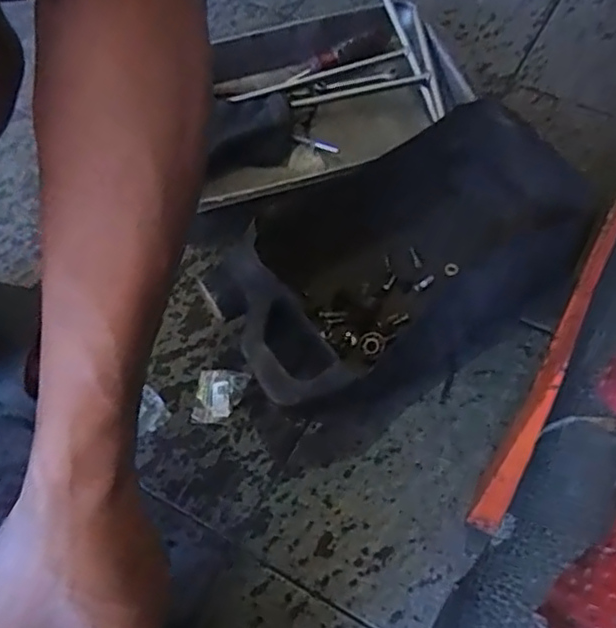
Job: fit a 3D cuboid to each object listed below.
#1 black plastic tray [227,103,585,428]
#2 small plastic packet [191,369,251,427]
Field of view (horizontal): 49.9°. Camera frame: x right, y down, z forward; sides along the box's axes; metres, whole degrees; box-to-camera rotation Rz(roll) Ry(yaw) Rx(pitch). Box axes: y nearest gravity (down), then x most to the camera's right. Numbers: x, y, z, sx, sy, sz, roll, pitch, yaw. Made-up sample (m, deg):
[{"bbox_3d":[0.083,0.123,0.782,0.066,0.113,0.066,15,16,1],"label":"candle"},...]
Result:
[{"bbox_3d":[0.073,-0.060,0.607,0.314,0.094,0.236,-26,61,-12],"label":"black plastic tray"},{"bbox_3d":[-0.080,0.074,0.585,0.045,0.010,0.050,11,61,9],"label":"small plastic packet"}]

